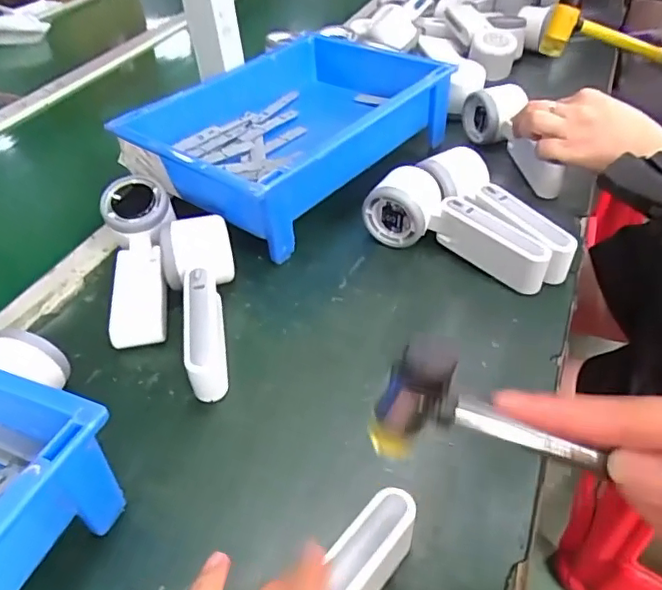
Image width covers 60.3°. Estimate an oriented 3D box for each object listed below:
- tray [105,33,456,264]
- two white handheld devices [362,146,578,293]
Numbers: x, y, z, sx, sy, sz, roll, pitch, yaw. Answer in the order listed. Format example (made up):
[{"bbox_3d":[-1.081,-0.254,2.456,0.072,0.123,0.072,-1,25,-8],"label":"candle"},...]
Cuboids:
[{"bbox_3d":[-0.041,-0.179,0.617,0.238,0.089,0.315,26,50,30],"label":"tray"},{"bbox_3d":[0.111,-0.063,0.483,0.114,0.066,0.161,-22,44,-17],"label":"two white handheld devices"}]

